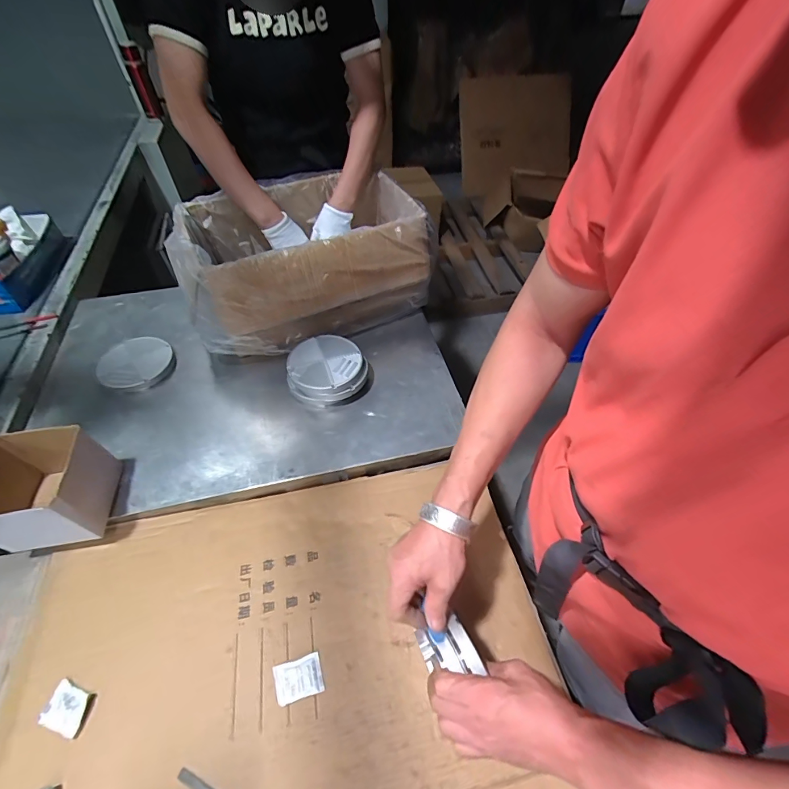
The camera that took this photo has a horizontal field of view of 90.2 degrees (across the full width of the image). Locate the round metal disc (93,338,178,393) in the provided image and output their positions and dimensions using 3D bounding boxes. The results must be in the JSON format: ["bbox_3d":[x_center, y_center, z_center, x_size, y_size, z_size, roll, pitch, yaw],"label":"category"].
[{"bbox_3d":[-0.524,-0.063,0.798,0.136,0.023,0.136,0,51,0],"label":"round metal disc"}]

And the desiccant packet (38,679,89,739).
[{"bbox_3d":[-0.403,0.386,0.483,0.055,0.008,0.043,14,53,12],"label":"desiccant packet"}]

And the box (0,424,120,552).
[{"bbox_3d":[-0.505,0.138,0.579,0.136,0.110,0.134,-11,50,-9],"label":"box"}]

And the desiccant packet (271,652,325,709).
[{"bbox_3d":[-0.123,0.364,0.504,0.058,0.007,0.045,-14,52,-11],"label":"desiccant packet"}]

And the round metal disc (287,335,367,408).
[{"bbox_3d":[-0.131,-0.043,0.762,0.143,0.076,0.126,-26,54,-20],"label":"round metal disc"}]

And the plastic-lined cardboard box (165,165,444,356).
[{"bbox_3d":[-0.191,-0.288,0.852,0.485,0.227,0.286,-21,52,-16],"label":"plastic-lined cardboard box"}]

